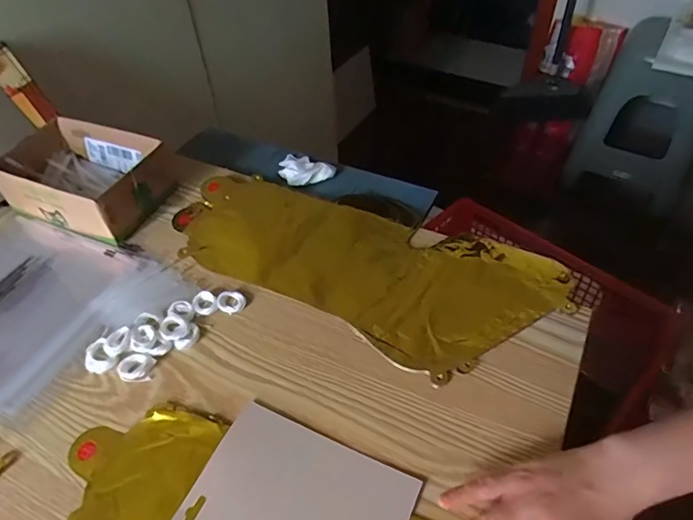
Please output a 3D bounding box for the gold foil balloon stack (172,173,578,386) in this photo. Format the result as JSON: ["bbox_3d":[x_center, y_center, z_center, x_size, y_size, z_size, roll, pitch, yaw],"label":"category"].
[{"bbox_3d":[0.003,-0.006,0.533,0.434,0.016,0.185,20,52,21],"label":"gold foil balloon stack"}]

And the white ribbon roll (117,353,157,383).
[{"bbox_3d":[-0.199,0.102,0.453,0.034,0.007,0.026,4,47,8],"label":"white ribbon roll"}]

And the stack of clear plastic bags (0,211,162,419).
[{"bbox_3d":[-0.369,0.040,0.528,0.242,0.010,0.208,16,50,18],"label":"stack of clear plastic bags"}]

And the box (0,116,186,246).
[{"bbox_3d":[-0.339,-0.115,0.632,0.207,0.066,0.150,17,51,19],"label":"box"}]

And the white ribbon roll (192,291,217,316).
[{"bbox_3d":[-0.148,0.045,0.500,0.024,0.007,0.027,-22,49,-16],"label":"white ribbon roll"}]

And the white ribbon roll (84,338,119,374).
[{"bbox_3d":[-0.239,0.093,0.463,0.027,0.011,0.036,-36,55,-26],"label":"white ribbon roll"}]

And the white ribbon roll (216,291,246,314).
[{"bbox_3d":[-0.120,0.044,0.501,0.028,0.010,0.024,-21,49,-15],"label":"white ribbon roll"}]

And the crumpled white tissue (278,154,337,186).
[{"bbox_3d":[-0.064,-0.128,0.671,0.083,0.021,0.058,28,55,27],"label":"crumpled white tissue"}]

